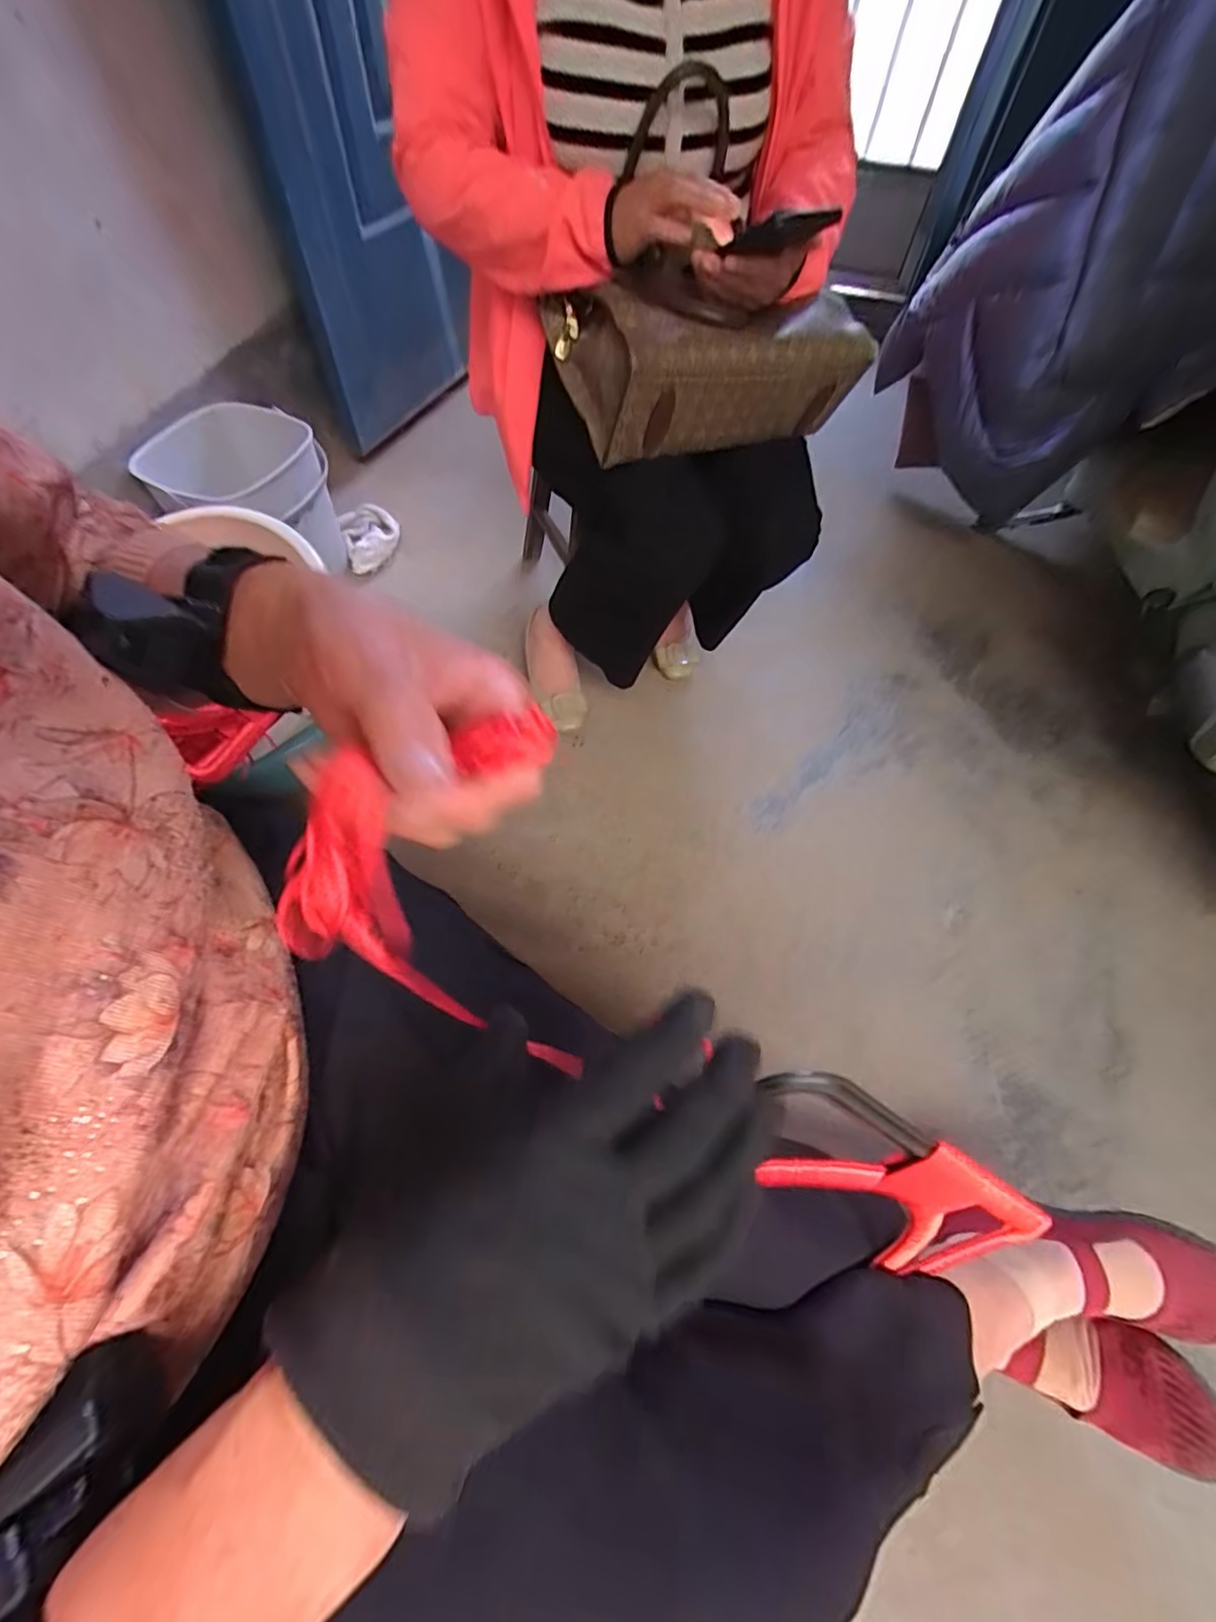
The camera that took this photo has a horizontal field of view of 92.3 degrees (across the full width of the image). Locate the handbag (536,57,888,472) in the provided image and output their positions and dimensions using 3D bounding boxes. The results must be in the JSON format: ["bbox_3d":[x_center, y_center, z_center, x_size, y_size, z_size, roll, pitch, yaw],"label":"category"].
[{"bbox_3d":[0.118,-0.596,0.681,0.329,0.265,0.274,-14,61,-12],"label":"handbag"}]

